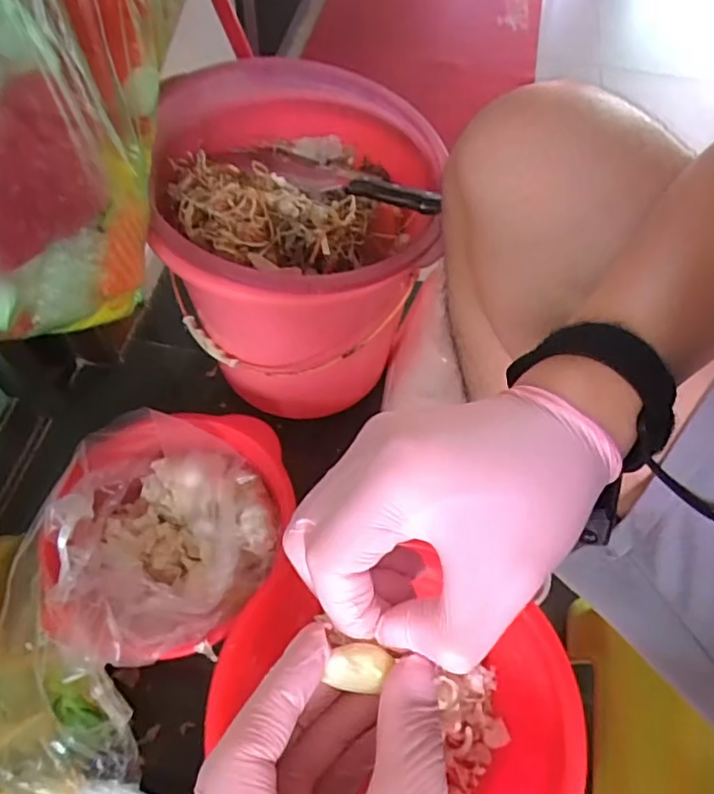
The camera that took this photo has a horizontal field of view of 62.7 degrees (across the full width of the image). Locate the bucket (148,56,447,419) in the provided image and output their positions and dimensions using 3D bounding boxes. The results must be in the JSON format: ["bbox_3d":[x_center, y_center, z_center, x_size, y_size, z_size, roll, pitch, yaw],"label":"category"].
[{"bbox_3d":[-0.064,-0.177,0.736,0.298,0.316,0.342,1,58,-3],"label":"bucket"}]

